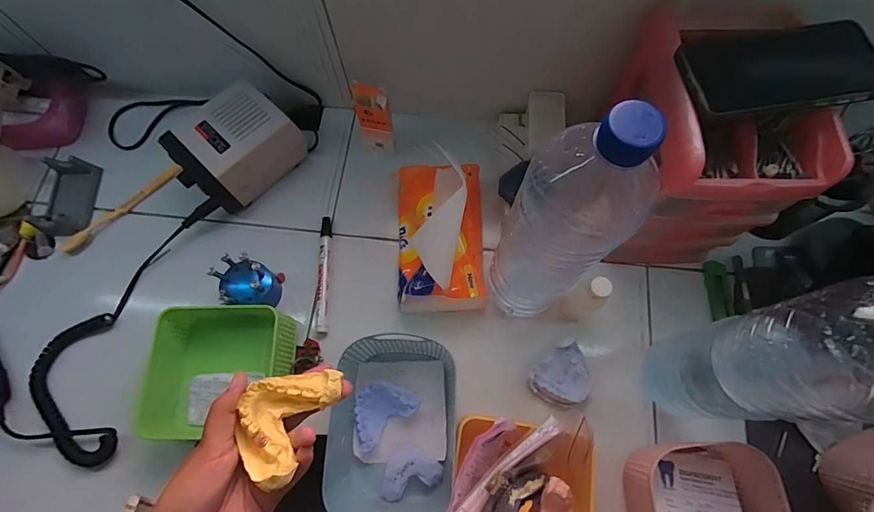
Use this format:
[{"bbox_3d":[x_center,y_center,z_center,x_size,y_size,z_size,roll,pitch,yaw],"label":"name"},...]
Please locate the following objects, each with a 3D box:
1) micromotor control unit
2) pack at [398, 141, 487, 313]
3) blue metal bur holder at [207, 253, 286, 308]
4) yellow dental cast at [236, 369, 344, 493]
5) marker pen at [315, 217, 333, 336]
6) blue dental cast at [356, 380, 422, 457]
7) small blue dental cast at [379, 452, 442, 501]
[{"bbox_3d":[-0.254,-0.135,0.535,0.098,0.090,0.141,43,78,13],"label":"micromotor control unit"},{"bbox_3d":[0.003,-0.031,0.472,0.101,0.124,0.170,-1,72,1],"label":"pack"},{"bbox_3d":[-0.222,0.033,0.493,0.059,0.076,0.058,0,72,2],"label":"blue metal bur holder"},{"bbox_3d":[-0.110,0.113,0.302,0.056,0.026,0.081,29,57,3],"label":"yellow dental cast"},{"bbox_3d":[-0.138,0.021,0.518,0.012,0.010,0.147,-2,72,1],"label":"marker pen"},{"bbox_3d":[-0.061,0.165,0.456,0.075,0.022,0.053,-40,75,-10],"label":"blue dental cast"},{"bbox_3d":[-0.029,0.224,0.437,0.065,0.026,0.042,-20,73,-5],"label":"small blue dental cast"}]

